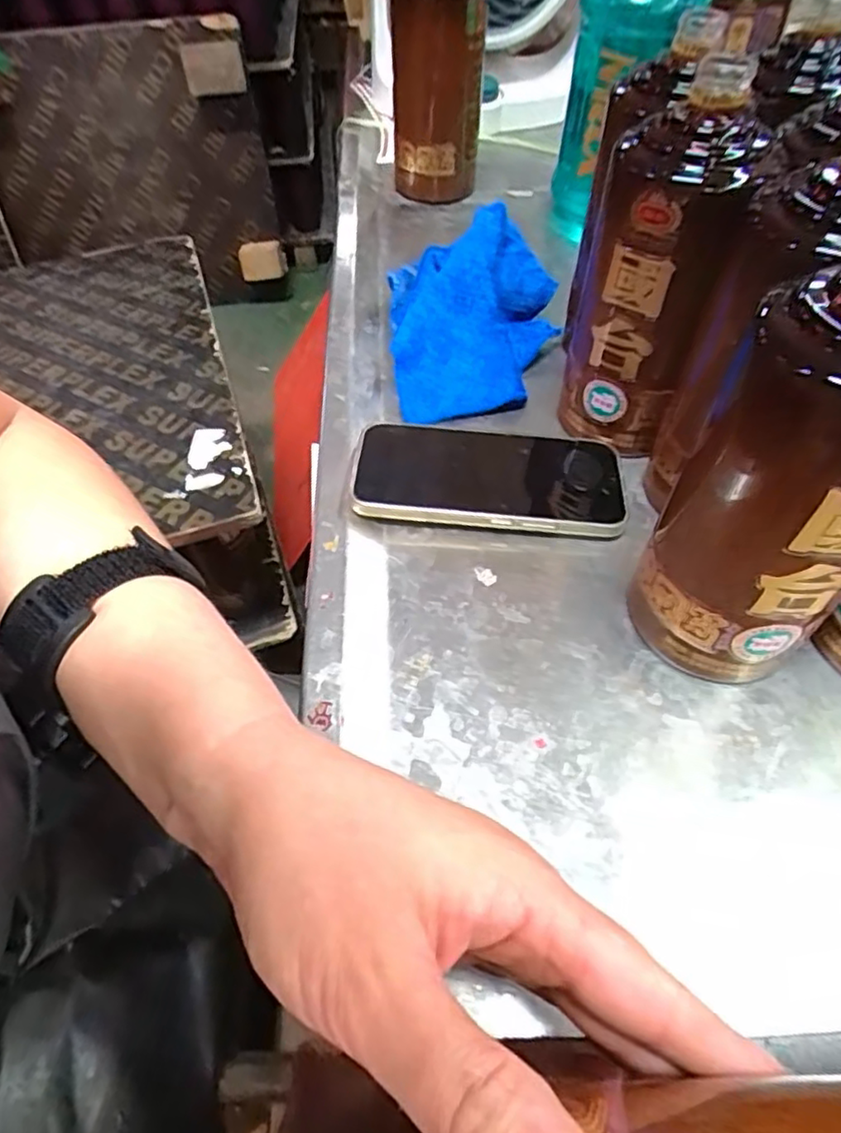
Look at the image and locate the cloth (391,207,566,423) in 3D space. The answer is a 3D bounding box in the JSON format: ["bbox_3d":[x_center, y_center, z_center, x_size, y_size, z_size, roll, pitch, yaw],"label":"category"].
[{"bbox_3d":[0.038,-0.189,0.461,0.119,0.050,0.175,-5,52,0],"label":"cloth"}]

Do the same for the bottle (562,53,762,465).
[{"bbox_3d":[0.124,-0.155,0.348,0.072,0.174,0.075,3,52,6],"label":"bottle"}]

